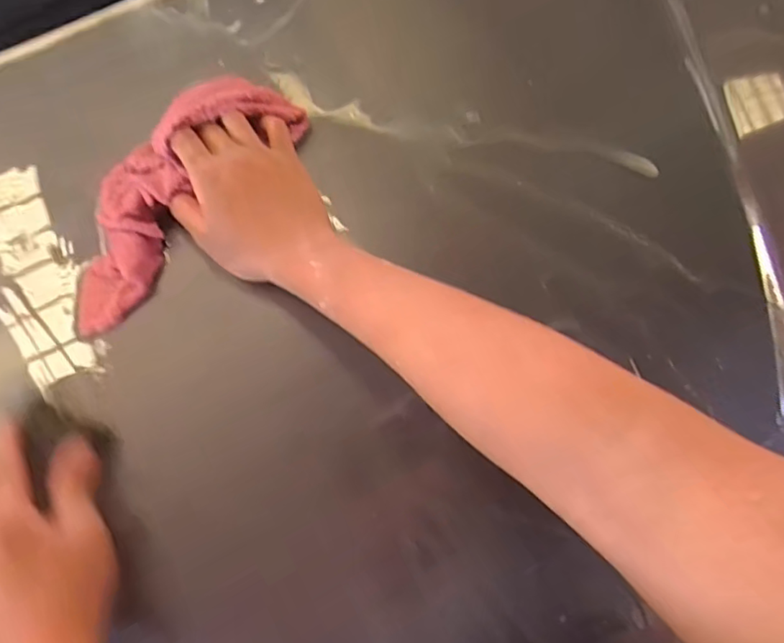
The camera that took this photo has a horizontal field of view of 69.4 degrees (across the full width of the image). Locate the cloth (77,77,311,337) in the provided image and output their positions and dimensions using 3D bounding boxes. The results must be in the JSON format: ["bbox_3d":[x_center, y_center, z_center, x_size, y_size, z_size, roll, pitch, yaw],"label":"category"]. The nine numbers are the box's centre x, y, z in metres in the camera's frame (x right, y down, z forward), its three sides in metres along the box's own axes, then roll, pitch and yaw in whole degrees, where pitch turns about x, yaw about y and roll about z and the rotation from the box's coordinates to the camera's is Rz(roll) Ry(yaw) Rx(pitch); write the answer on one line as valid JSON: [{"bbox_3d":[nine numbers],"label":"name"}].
[{"bbox_3d":[-0.182,-0.100,0.469,0.087,0.076,0.246,34,85,12],"label":"cloth"}]

